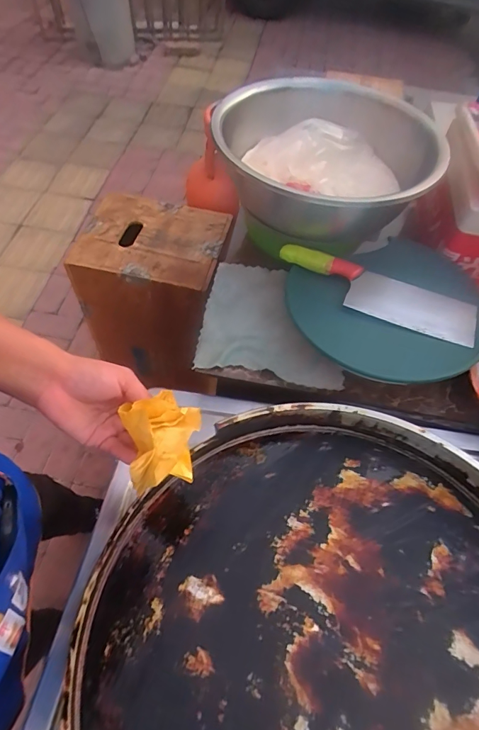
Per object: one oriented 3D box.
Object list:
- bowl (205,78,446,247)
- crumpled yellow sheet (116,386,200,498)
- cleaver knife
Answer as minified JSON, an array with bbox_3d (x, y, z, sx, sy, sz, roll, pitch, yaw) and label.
[{"bbox_3d":[0.130,-0.349,0.701,0.366,0.136,0.366,1,56,-2],"label":"bowl"},{"bbox_3d":[-0.065,0.061,0.363,0.062,0.045,0.079,-10,57,-7],"label":"crumpled yellow sheet"},{"bbox_3d":[0.200,-0.112,0.622,0.300,0.038,0.096,21,58,11],"label":"cleaver knife"}]

